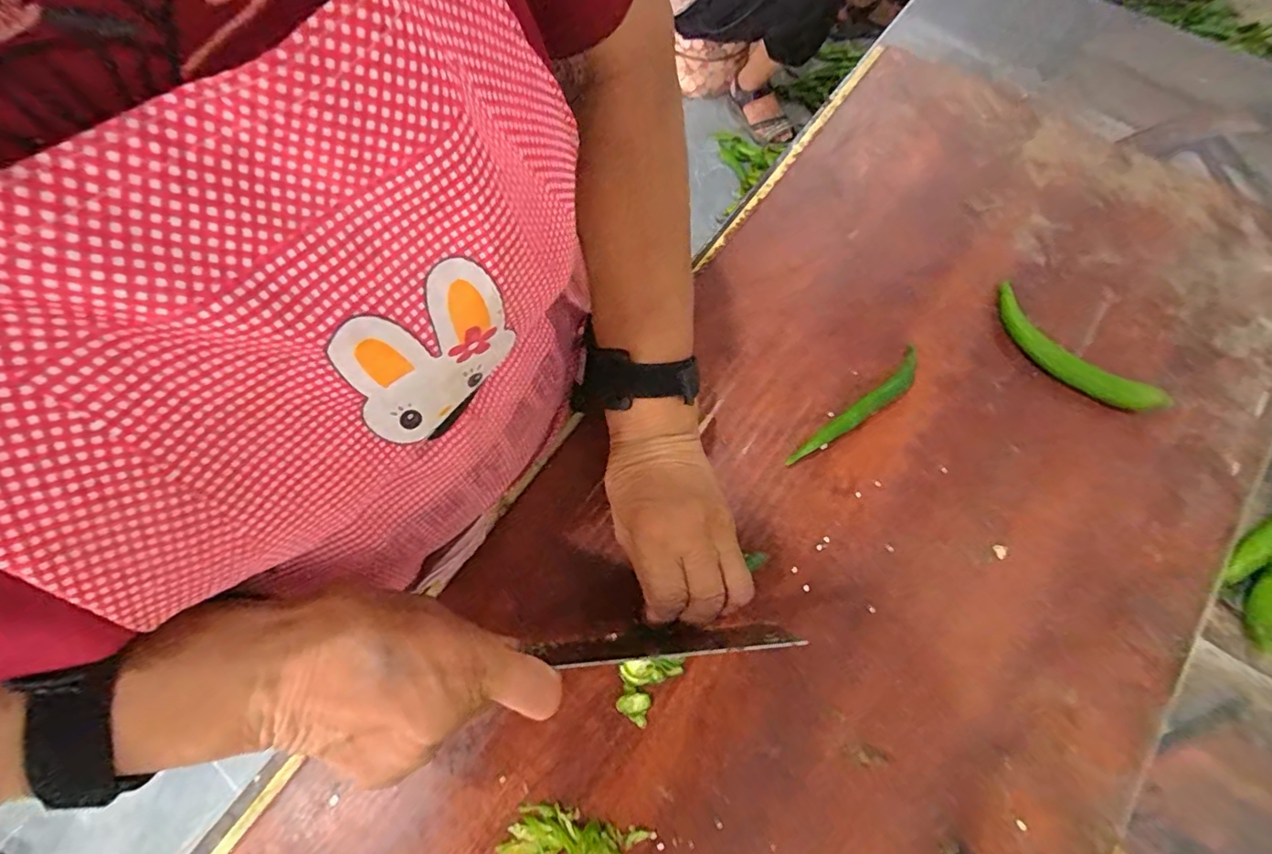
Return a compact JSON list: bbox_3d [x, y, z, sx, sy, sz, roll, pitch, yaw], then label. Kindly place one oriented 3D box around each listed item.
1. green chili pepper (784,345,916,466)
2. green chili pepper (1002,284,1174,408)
[{"bbox_3d":[0.161,-0.012,0.391,0.129,0.007,0.020,-37,75,-12],"label":"green chili pepper"},{"bbox_3d":[0.314,-0.053,0.395,0.029,0.021,0.131,-39,76,-13],"label":"green chili pepper"}]

